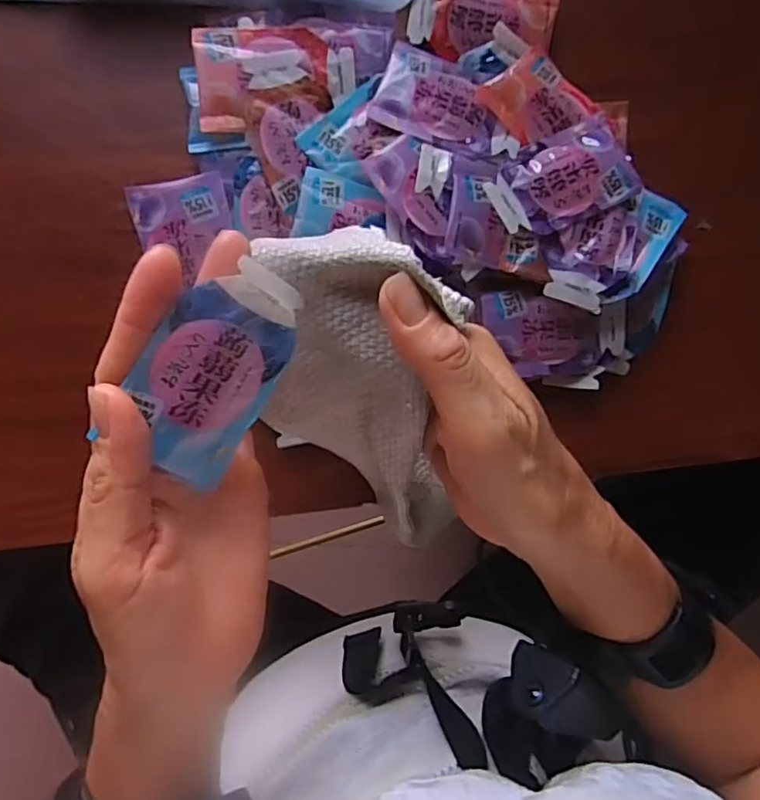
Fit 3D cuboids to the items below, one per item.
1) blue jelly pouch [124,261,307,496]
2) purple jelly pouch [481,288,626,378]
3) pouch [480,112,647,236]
[{"bbox_3d":[-0.058,-0.012,0.210,0.043,0.015,0.073,32,91,-35],"label":"blue jelly pouch"},{"bbox_3d":[0.093,-0.037,0.315,0.077,0.008,0.044,-6,93,-6],"label":"purple jelly pouch"},{"bbox_3d":[0.094,-0.113,0.306,0.077,0.010,0.046,-26,95,-5],"label":"pouch"}]

